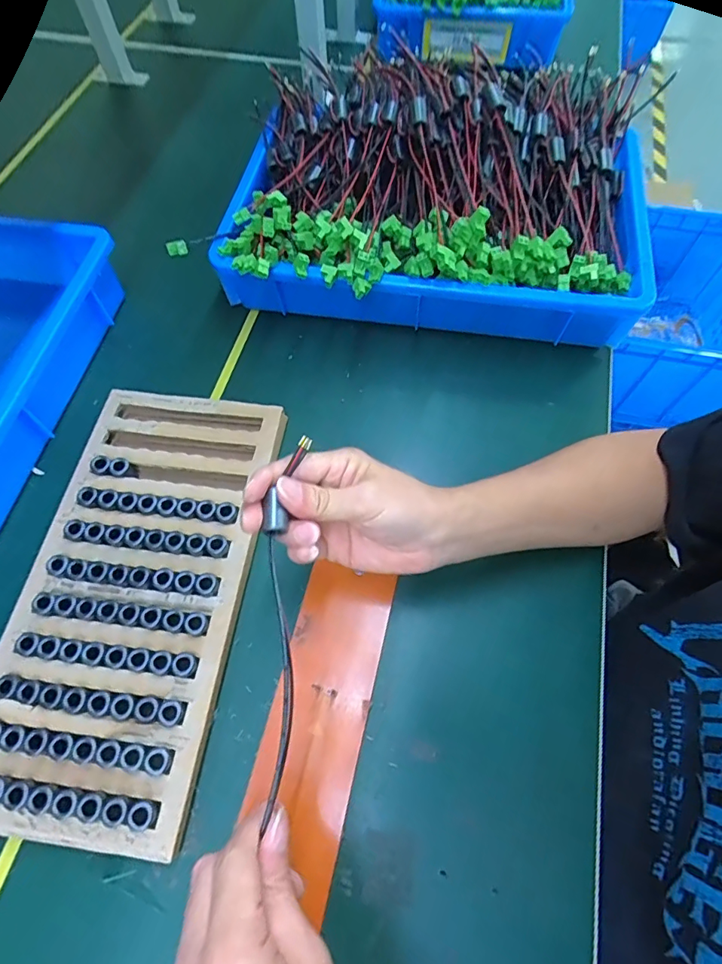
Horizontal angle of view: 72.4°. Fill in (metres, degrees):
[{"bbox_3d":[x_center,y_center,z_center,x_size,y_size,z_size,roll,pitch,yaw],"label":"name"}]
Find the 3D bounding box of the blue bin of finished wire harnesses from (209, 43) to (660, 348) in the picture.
[{"bbox_3d":[0.080,-0.312,0.545,0.431,0.149,0.303,6,64,5],"label":"blue bin of finished wire harnesses"}]

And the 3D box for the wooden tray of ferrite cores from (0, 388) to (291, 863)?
[{"bbox_3d":[-0.184,0.084,0.417,0.176,0.033,0.357,7,64,5],"label":"wooden tray of ferrite cores"}]

